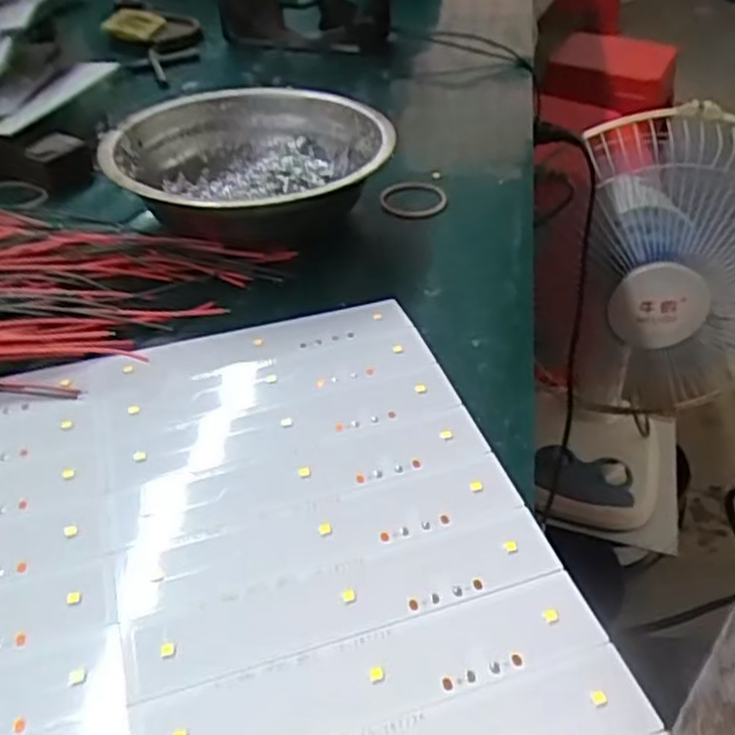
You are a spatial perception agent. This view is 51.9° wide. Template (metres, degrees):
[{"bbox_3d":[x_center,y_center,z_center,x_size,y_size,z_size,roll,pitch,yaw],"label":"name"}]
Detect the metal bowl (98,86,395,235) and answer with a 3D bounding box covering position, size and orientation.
[{"bbox_3d":[-0.054,-0.094,0.356,0.122,0.039,0.124,-4,41,-7],"label":"metal bowl"}]

